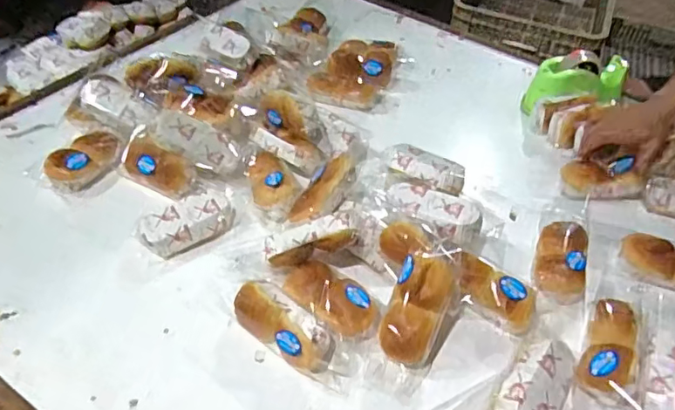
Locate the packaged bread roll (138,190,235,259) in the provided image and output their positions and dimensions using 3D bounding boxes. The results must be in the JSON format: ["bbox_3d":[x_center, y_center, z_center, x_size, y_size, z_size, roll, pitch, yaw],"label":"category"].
[{"bbox_3d":[-0.228,0.032,0.852,0.146,0.046,0.094,-30,54,-30],"label":"packaged bread roll"}]

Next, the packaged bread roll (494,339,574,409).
[{"bbox_3d":[0.238,0.230,0.667,0.070,0.059,0.131,28,49,22],"label":"packaged bread roll"}]

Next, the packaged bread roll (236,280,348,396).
[{"bbox_3d":[-0.058,0.167,0.709,0.173,0.064,0.068,32,51,25],"label":"packaged bread roll"}]

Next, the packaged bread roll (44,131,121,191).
[{"bbox_3d":[-0.433,-0.073,0.935,0.097,0.047,0.127,25,48,19],"label":"packaged bread roll"}]

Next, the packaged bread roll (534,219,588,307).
[{"bbox_3d":[0.334,0.078,0.808,0.078,0.043,0.132,15,45,10],"label":"packaged bread roll"}]

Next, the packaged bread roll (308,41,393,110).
[{"bbox_3d":[0.046,-0.291,1.184,0.142,0.064,0.248,22,47,17],"label":"packaged bread roll"}]

